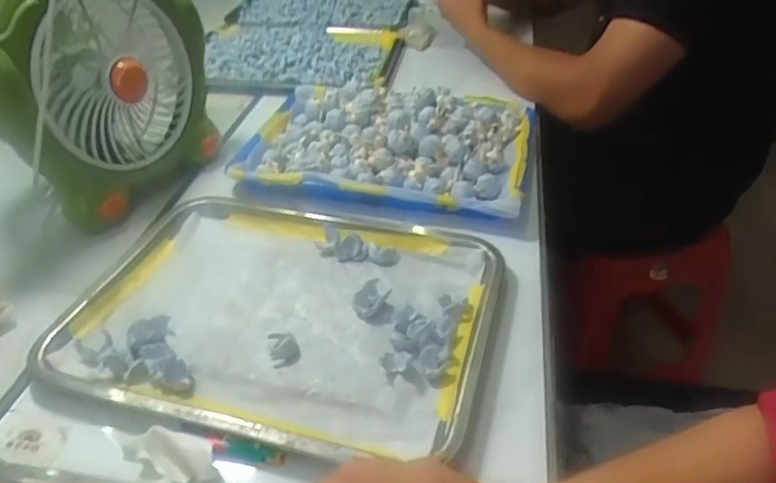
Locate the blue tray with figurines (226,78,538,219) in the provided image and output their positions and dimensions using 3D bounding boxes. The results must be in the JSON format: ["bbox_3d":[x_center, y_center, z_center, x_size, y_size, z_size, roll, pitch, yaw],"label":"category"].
[{"bbox_3d":[0.002,-0.132,0.702,0.325,0.060,0.265,9,39,13],"label":"blue tray with figurines"}]

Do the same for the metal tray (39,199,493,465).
[{"bbox_3d":[-0.088,0.053,0.519,0.346,0.025,0.262,10,39,14],"label":"metal tray"}]

